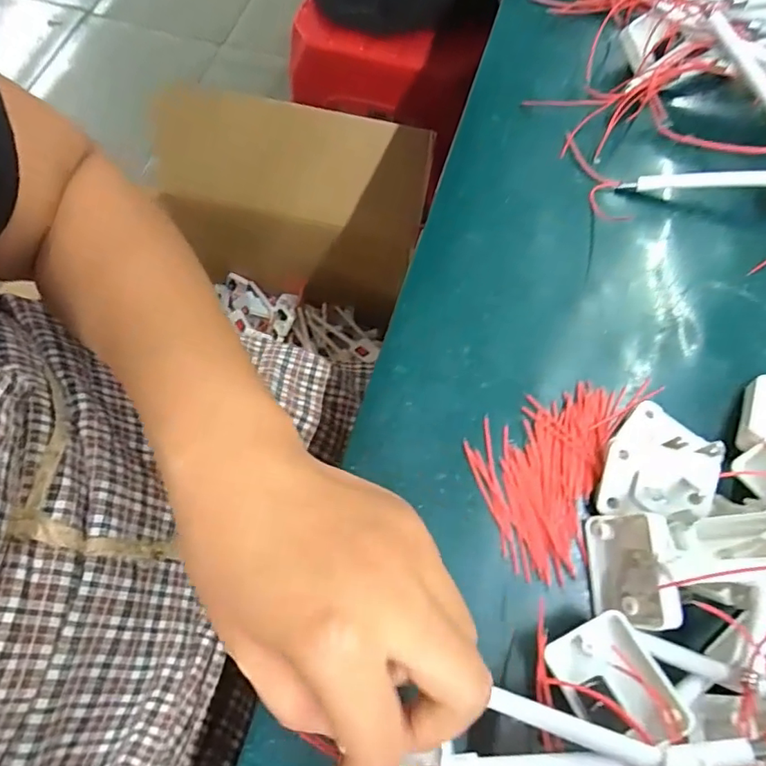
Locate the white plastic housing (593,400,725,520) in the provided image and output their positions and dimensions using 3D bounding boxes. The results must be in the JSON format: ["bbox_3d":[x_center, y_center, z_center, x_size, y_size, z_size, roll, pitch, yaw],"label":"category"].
[{"bbox_3d":[0.133,0.037,0.256,0.046,0.026,0.058,14,69,6],"label":"white plastic housing"}]

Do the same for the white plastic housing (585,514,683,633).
[{"bbox_3d":[0.111,0.084,0.238,0.012,0.041,0.046,9,69,-29],"label":"white plastic housing"}]

